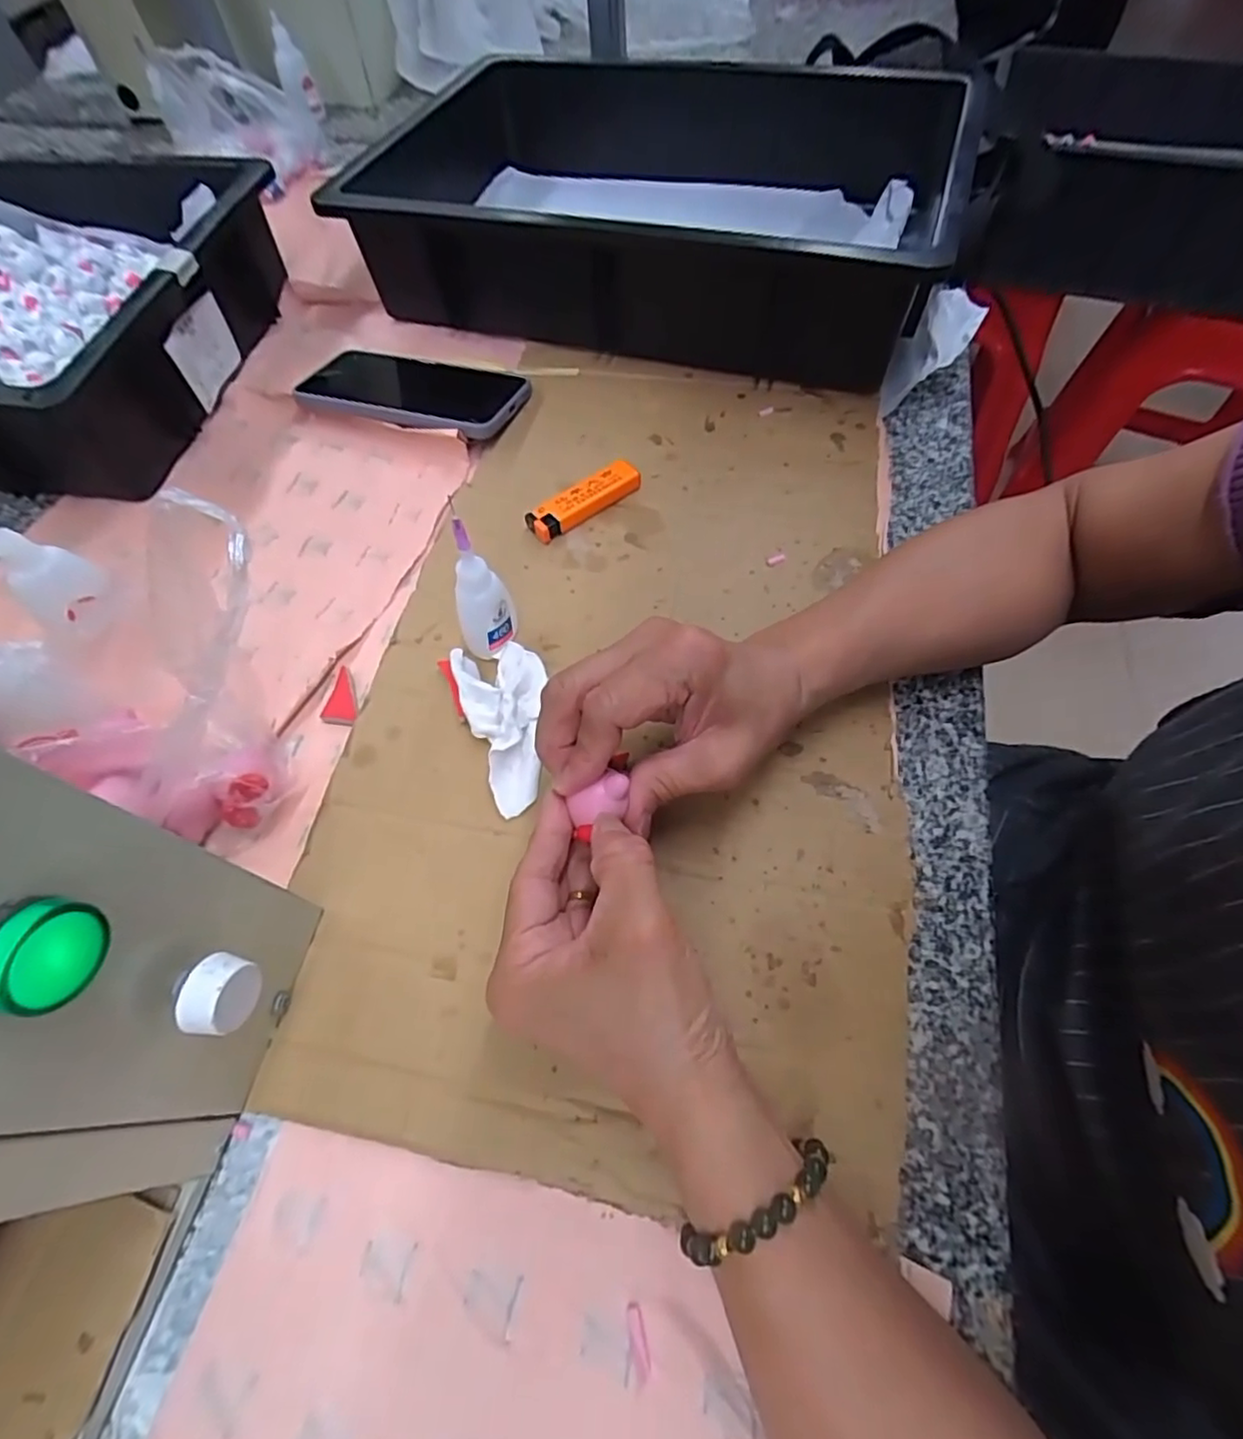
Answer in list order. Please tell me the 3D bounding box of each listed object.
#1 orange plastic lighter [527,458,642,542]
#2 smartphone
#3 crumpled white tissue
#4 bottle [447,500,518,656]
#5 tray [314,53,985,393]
[{"bbox_3d":[-0.024,-0.142,0.417,0.079,0.016,0.023,-33,65,-15],"label":"orange plastic lighter"},{"bbox_3d":[-0.153,-0.246,0.477,0.162,0.017,0.082,15,51,12],"label":"smartphone"},{"bbox_3d":[-0.058,0.000,0.339,0.046,0.022,0.095,-18,62,-7],"label":"crumpled white tissue"},{"bbox_3d":[-0.074,-0.065,0.339,0.023,0.085,0.028,3,61,4],"label":"bottle"},{"bbox_3d":[0.036,-0.420,0.526,0.422,0.100,0.339,15,63,10],"label":"tray"}]

